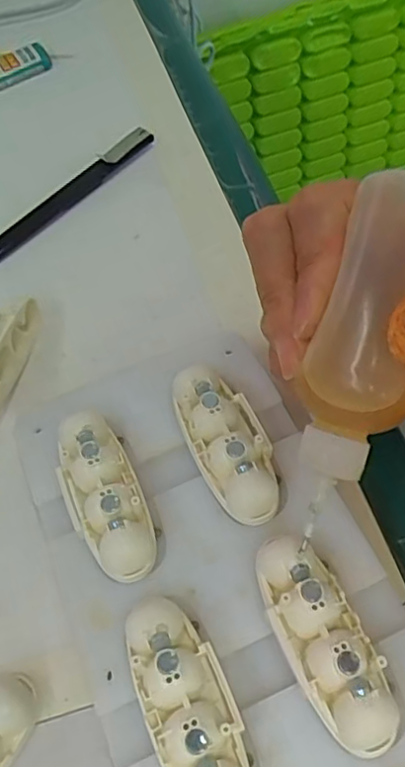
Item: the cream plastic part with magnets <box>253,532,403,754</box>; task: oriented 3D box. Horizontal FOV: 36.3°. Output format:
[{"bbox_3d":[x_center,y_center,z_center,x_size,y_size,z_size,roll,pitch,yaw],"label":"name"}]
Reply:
[{"bbox_3d":[0.036,0.075,0.183,0.024,0.017,0.062,-21,58,-9],"label":"cream plastic part with magnets"}]

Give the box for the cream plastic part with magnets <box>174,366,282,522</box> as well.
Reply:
[{"bbox_3d":[0.009,0.019,0.222,0.026,0.016,0.061,-22,58,-10],"label":"cream plastic part with magnets"}]

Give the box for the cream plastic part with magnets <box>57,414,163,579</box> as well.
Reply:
[{"bbox_3d":[-0.035,0.037,0.215,0.025,0.016,0.061,-22,58,-10],"label":"cream plastic part with magnets"}]

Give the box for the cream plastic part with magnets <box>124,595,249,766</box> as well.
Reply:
[{"bbox_3d":[-0.004,0.093,0.176,0.025,0.016,0.060,-21,58,-9],"label":"cream plastic part with magnets"}]

